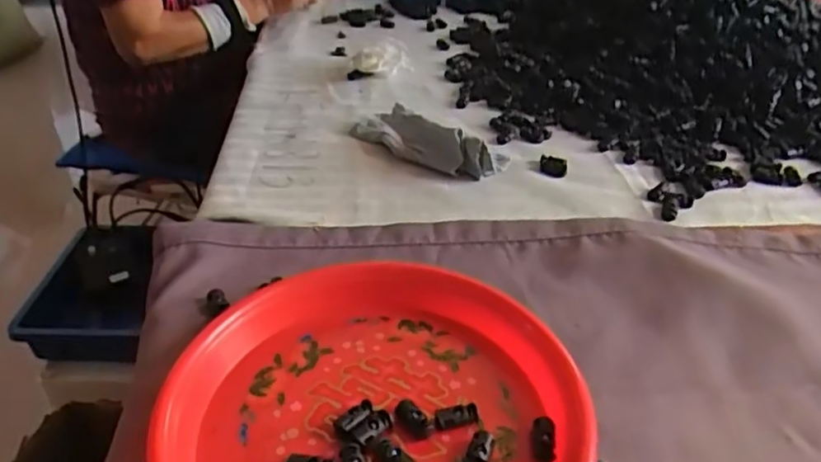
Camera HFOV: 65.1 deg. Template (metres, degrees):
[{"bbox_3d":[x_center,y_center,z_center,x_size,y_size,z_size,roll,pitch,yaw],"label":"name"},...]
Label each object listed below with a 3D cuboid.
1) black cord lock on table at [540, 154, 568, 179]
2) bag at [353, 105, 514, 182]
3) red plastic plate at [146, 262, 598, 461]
[{"bbox_3d":[0.150,-0.068,0.673,0.028,0.007,0.032,5,36,5],"label":"black cord lock on table"},{"bbox_3d":[0.018,-0.106,0.695,0.182,0.043,0.076,24,42,29],"label":"bag"},{"bbox_3d":[-0.017,0.105,0.393,0.241,0.046,0.243,1,36,0],"label":"red plastic plate"}]

